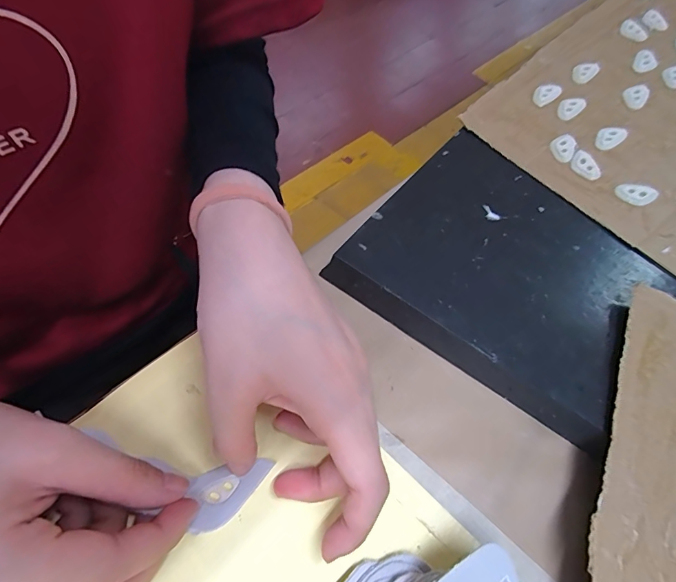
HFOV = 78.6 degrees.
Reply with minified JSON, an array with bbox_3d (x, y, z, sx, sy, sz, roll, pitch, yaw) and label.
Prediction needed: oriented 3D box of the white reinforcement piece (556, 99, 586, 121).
[{"bbox_3d":[0.181,-0.143,0.322,0.023,0.008,0.015,-38,66,-22],"label":"white reinforcement piece"}]

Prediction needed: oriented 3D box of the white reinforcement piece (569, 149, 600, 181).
[{"bbox_3d":[0.181,-0.091,0.301,0.016,0.004,0.027,-25,64,15],"label":"white reinforcement piece"}]

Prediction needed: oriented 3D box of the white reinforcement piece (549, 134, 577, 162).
[{"bbox_3d":[0.170,-0.108,0.310,0.018,0.004,0.021,-22,67,12],"label":"white reinforcement piece"}]

